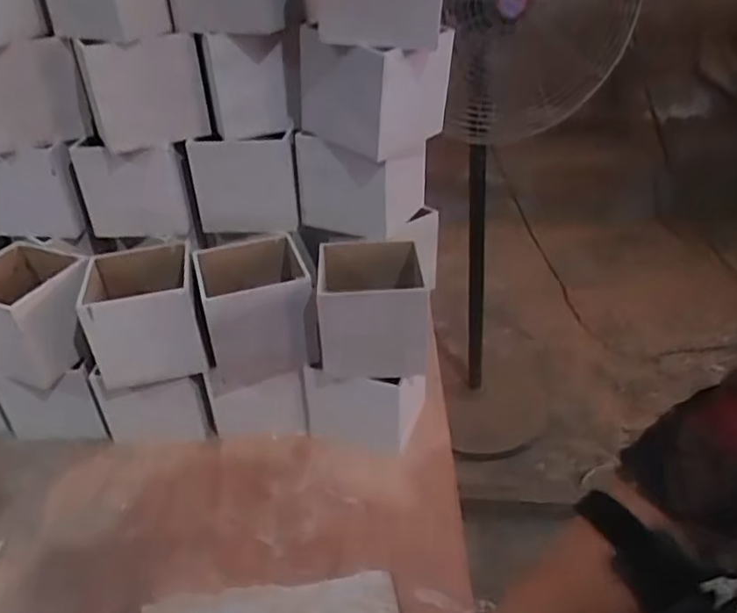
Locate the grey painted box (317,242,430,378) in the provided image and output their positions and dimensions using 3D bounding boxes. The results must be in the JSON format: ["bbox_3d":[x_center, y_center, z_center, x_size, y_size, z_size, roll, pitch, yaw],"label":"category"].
[{"bbox_3d":[0.005,0.000,0.701,0.109,0.106,0.116,-5,33,-1],"label":"grey painted box"}]

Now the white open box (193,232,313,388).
[{"bbox_3d":[-0.126,0.001,0.722,0.106,0.119,0.122,-11,34,-10],"label":"white open box"}]

